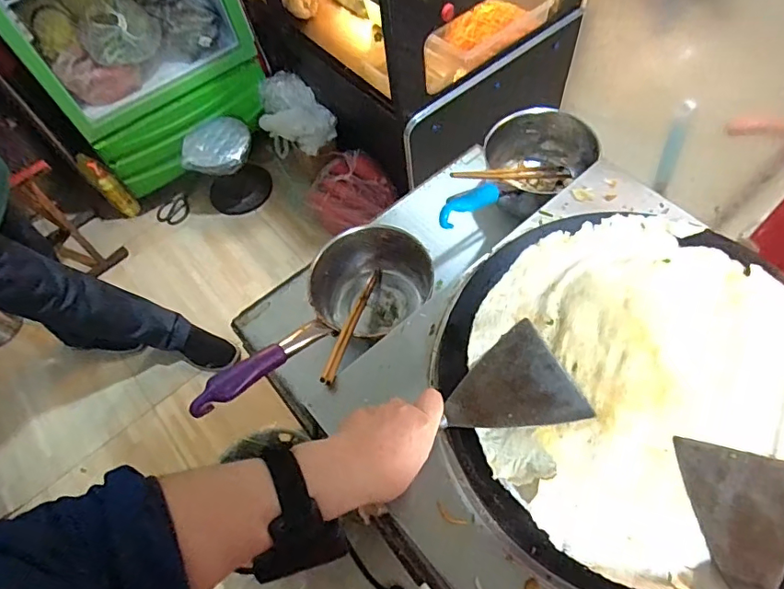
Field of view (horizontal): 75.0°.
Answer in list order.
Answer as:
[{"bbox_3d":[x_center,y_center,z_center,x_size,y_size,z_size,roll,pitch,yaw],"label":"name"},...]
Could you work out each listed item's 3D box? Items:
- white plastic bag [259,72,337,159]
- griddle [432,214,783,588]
[{"bbox_3d":[-0.318,-0.572,1.676,0.193,0.173,0.265,-32,62,-11],"label":"white plastic bag"},{"bbox_3d":[0.239,0.094,0.495,0.368,0.053,0.370,-3,61,5],"label":"griddle"}]

